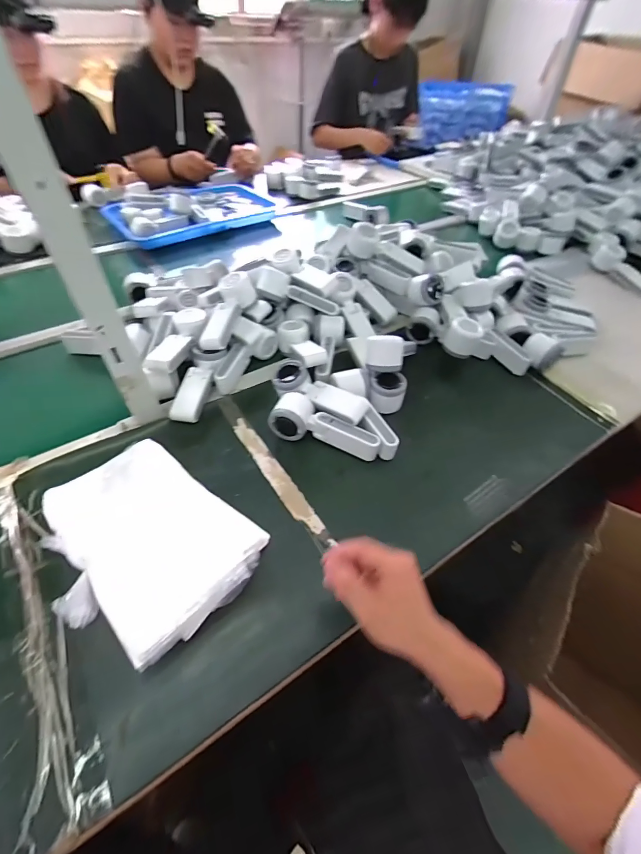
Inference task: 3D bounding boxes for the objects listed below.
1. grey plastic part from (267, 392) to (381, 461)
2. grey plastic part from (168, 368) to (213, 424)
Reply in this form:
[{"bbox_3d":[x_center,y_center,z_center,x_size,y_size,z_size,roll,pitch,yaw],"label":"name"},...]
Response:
[{"bbox_3d":[0.009,0.001,0.573,0.166,0.050,0.058,16,50,12],"label":"grey plastic part"},{"bbox_3d":[-0.206,-0.054,0.610,0.044,0.018,0.104,10,60,-3],"label":"grey plastic part"}]

